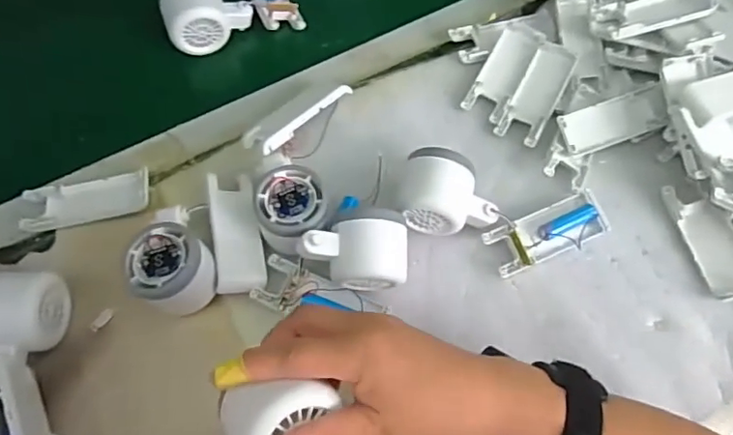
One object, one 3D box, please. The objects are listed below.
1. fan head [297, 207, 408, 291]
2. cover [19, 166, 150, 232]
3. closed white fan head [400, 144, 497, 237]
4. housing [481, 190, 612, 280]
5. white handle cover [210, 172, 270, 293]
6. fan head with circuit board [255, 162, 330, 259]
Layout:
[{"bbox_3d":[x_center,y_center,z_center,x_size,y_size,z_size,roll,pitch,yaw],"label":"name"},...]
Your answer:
[{"bbox_3d":[-0.008,0.022,0.441,0.083,0.051,0.064,1,64,-1],"label":"fan head"},{"bbox_3d":[-0.240,-0.016,0.483,0.103,0.015,0.042,-12,65,-7],"label":"cover"},{"bbox_3d":[0.069,-0.017,0.463,0.081,0.045,0.062,10,64,4],"label":"closed white fan head"},{"bbox_3d":[0.153,0.011,0.471,0.103,0.021,0.044,-19,66,-10],"label":"housing"},{"bbox_3d":[-0.108,0.014,0.464,0.040,0.013,0.098,0,69,-29],"label":"white handle cover"},{"bbox_3d":[-0.060,-0.004,0.456,0.055,0.045,0.064,-6,64,-4],"label":"fan head with circuit board"}]

